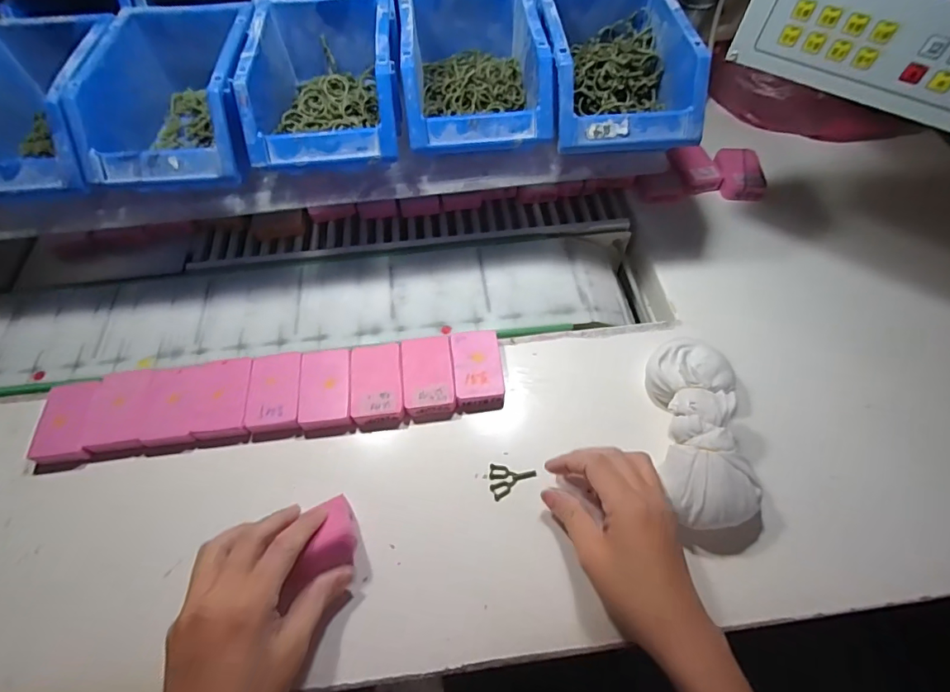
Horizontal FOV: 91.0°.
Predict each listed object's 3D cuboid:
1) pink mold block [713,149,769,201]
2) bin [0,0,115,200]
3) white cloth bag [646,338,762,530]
[{"bbox_3d":[0.324,-0.212,0.574,0.049,0.020,0.084,6,59,5],"label":"pink mold block"},{"bbox_3d":[-0.390,-0.219,0.420,0.130,0.073,0.201,-3,58,-1],"label":"bin"},{"bbox_3d":[0.180,0.067,0.383,0.074,0.048,0.158,4,60,3],"label":"white cloth bag"}]

